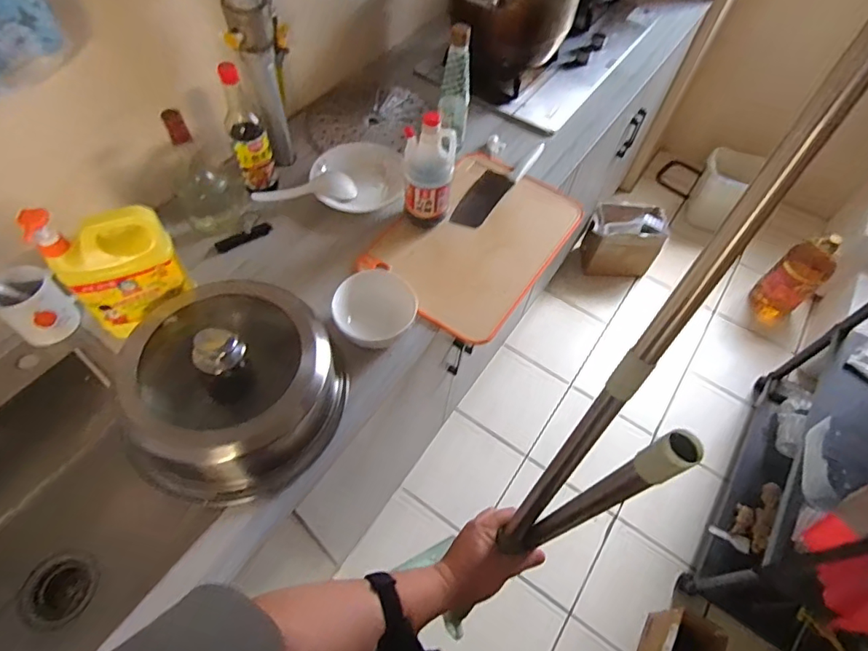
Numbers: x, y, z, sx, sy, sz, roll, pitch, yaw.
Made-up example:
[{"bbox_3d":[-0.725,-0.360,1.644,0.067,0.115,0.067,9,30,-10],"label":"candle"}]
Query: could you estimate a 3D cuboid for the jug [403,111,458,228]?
[{"bbox_3d":[-0.008,-0.271,0.895,0.087,0.203,0.070,5,57,-2],"label":"jug"}]

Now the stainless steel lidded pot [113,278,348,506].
[{"bbox_3d":[-0.283,0.071,0.702,0.261,0.154,0.283,2,58,-3],"label":"stainless steel lidded pot"}]

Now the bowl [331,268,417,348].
[{"bbox_3d":[-0.098,-0.029,0.824,0.133,0.058,0.120,-8,59,-9],"label":"bowl"}]

